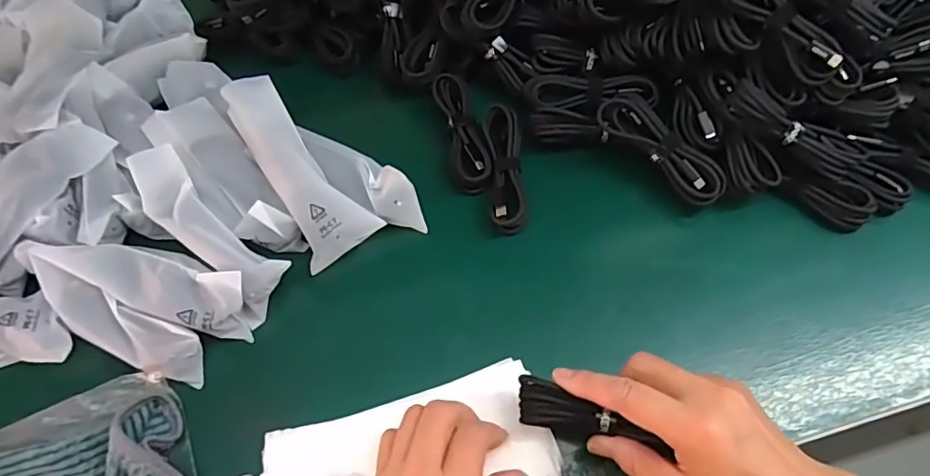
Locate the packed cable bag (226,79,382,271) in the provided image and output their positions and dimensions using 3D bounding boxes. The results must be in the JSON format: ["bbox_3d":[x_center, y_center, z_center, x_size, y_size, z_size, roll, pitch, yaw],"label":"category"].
[{"bbox_3d":[-0.129,-0.056,0.421,0.053,0.023,0.155,-33,83,-15],"label":"packed cable bag"}]

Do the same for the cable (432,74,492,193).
[{"bbox_3d":[-0.002,-0.089,0.459,0.028,0.018,0.109,-14,64,-6],"label":"cable"}]

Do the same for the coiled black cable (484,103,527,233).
[{"bbox_3d":[0.032,-0.058,0.444,0.027,0.023,0.112,-3,63,-1],"label":"coiled black cable"}]

